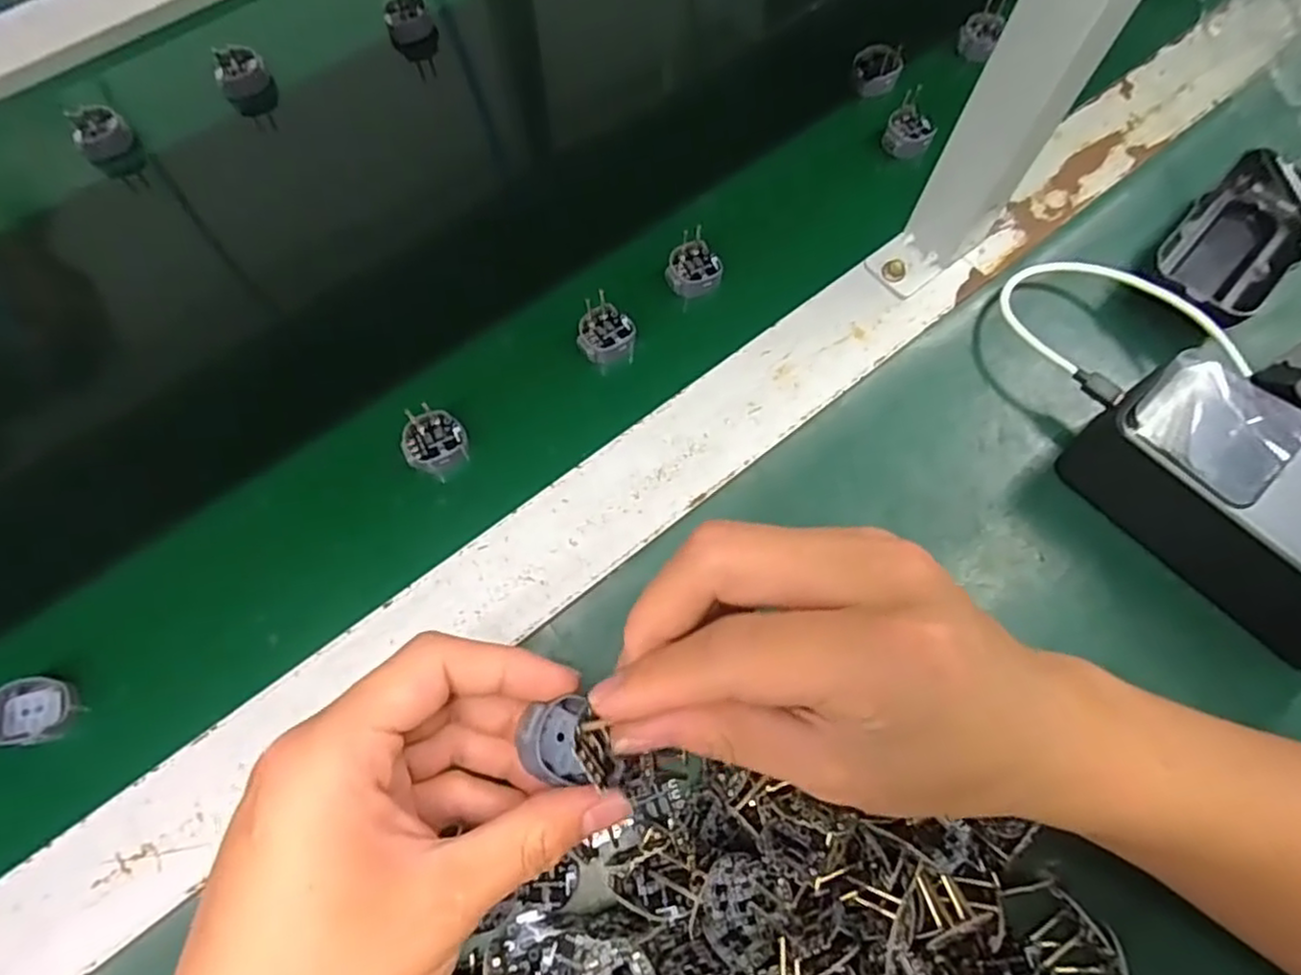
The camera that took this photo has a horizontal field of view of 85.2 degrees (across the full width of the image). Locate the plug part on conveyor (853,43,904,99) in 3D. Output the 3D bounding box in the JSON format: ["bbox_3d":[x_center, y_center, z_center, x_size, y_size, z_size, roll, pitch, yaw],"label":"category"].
[{"bbox_3d":[0.135,-0.251,0.422,0.028,0.020,0.026,0,69,0],"label":"plug part on conveyor"}]

